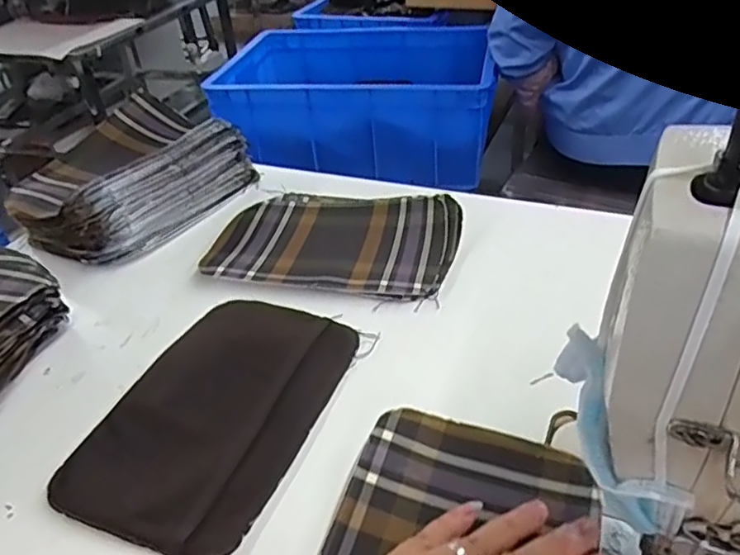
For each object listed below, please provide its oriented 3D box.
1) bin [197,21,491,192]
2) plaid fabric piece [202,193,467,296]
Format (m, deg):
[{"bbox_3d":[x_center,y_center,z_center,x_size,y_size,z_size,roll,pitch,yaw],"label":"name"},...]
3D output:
[{"bbox_3d":[-0.015,-0.371,1.284,0.521,0.162,0.383,4,38,13],"label":"bin"},{"bbox_3d":[-0.030,-0.035,0.547,0.204,0.020,0.137,7,38,17],"label":"plaid fabric piece"}]

